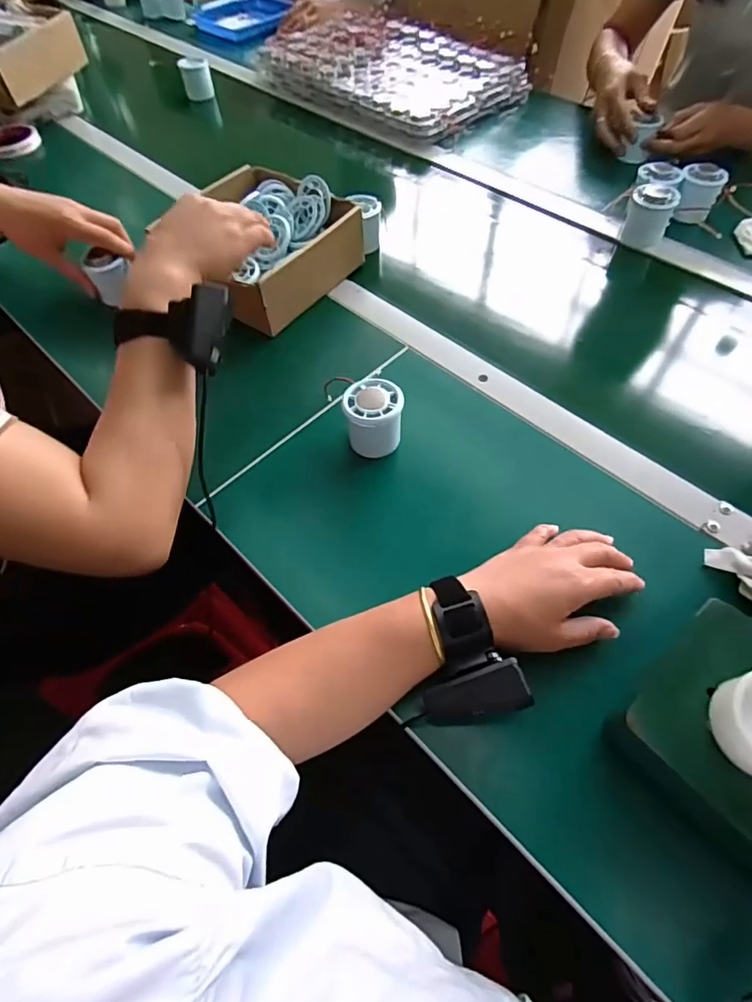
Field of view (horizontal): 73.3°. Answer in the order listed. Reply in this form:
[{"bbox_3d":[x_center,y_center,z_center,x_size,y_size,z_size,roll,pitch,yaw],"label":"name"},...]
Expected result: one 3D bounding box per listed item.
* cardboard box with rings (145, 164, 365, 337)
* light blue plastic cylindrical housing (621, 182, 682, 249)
[{"bbox_3d":[-0.142,-0.327,0.634,0.203,0.069,0.211,34,64,20],"label":"cardboard box with rings"},{"bbox_3d":[0.355,-0.372,0.655,0.054,0.061,0.044,25,62,16],"label":"light blue plastic cylindrical housing"}]

